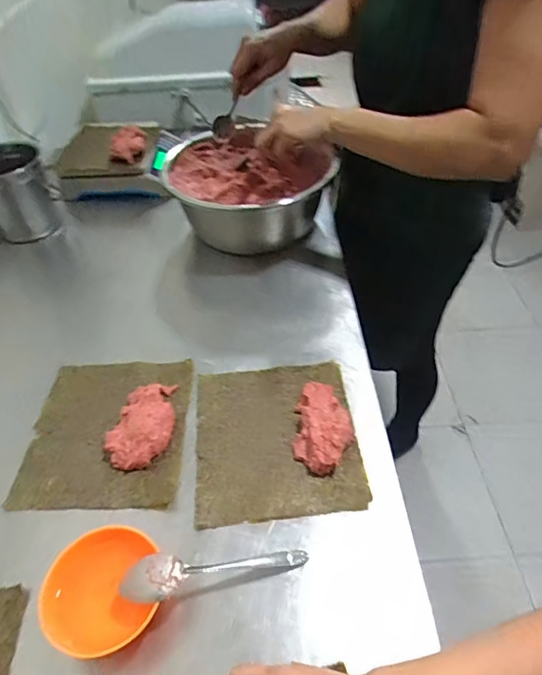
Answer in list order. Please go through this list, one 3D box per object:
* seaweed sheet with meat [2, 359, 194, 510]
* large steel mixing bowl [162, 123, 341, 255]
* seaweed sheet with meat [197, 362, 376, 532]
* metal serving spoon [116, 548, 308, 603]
[{"bbox_3d":[-0.197,0.103,0.589,0.182,0.028,0.198,-1,45,2],"label":"seaweed sheet with meat"},{"bbox_3d":[-0.031,-0.250,0.849,0.256,0.153,0.277,-1,45,1],"label":"large steel mixing bowl"},{"bbox_3d":[0.006,0.106,0.575,0.183,0.029,0.206,-5,45,-2],"label":"seaweed sheet with meat"},{"bbox_3d":[-0.048,0.212,0.449,0.169,0.013,0.038,1,43,-18],"label":"metal serving spoon"}]

